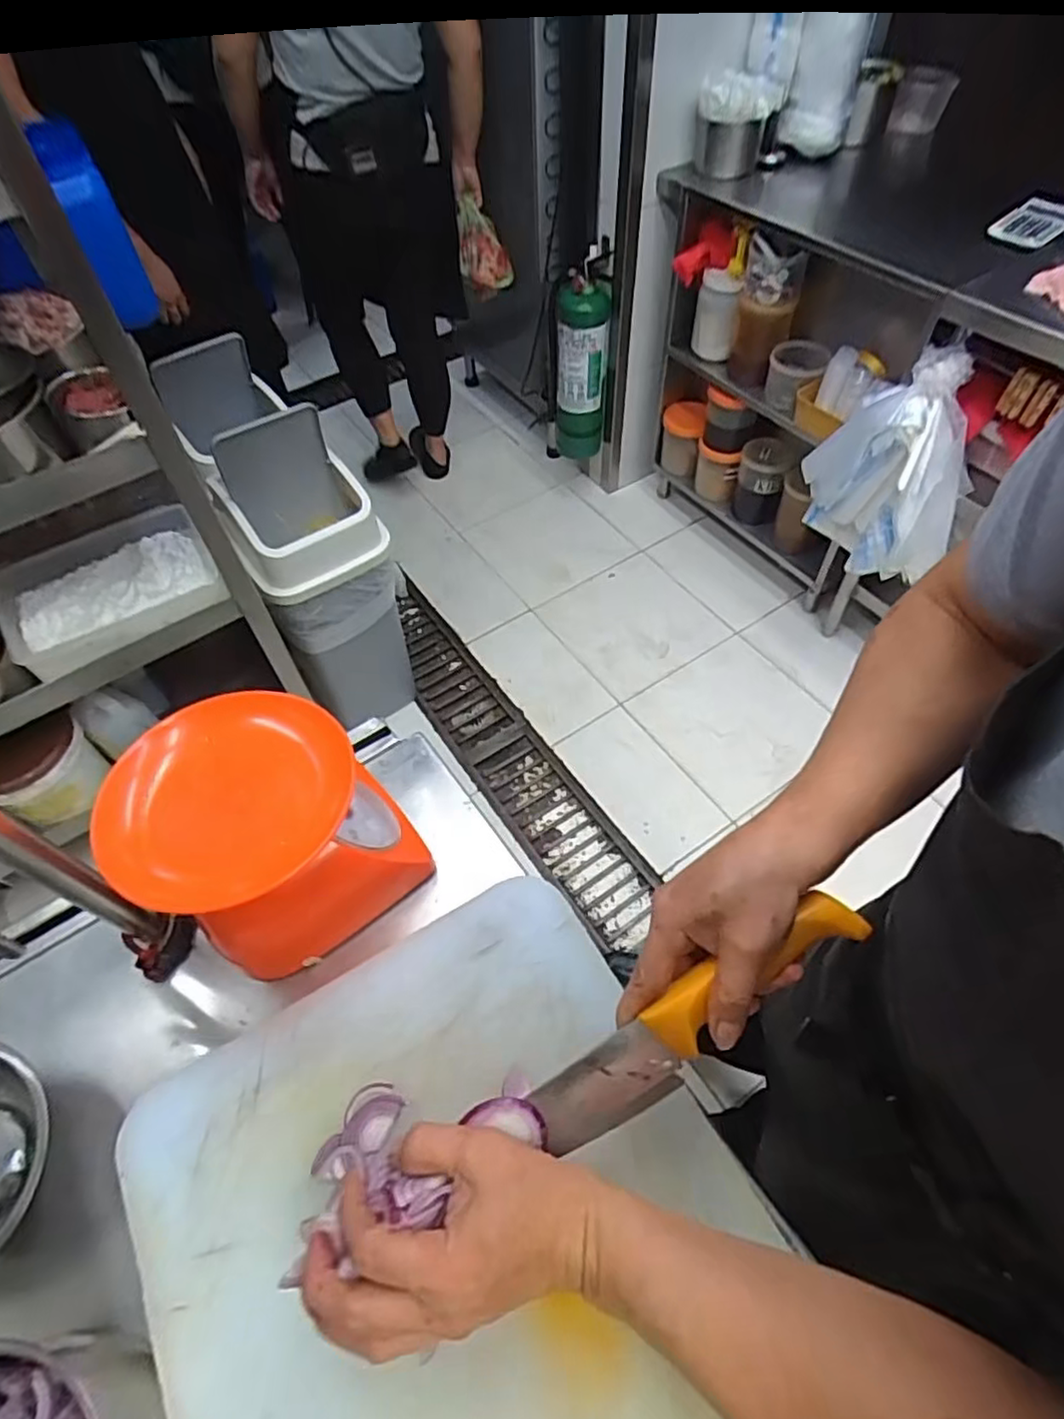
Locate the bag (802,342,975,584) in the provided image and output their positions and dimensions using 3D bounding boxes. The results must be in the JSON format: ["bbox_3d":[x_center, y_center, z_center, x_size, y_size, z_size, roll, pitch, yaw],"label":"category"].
[{"bbox_3d":[0.738,-0.490,1.383,0.304,0.404,0.159,28,61,20],"label":"bag"}]

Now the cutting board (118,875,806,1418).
[{"bbox_3d":[-0.039,0.332,0.410,0.338,0.020,0.387,-29,59,-17],"label":"cutting board"}]

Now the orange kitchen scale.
[{"bbox_3d":[-0.189,0.087,0.495,0.160,0.174,0.127,-33,60,-19],"label":"orange kitchen scale"}]

